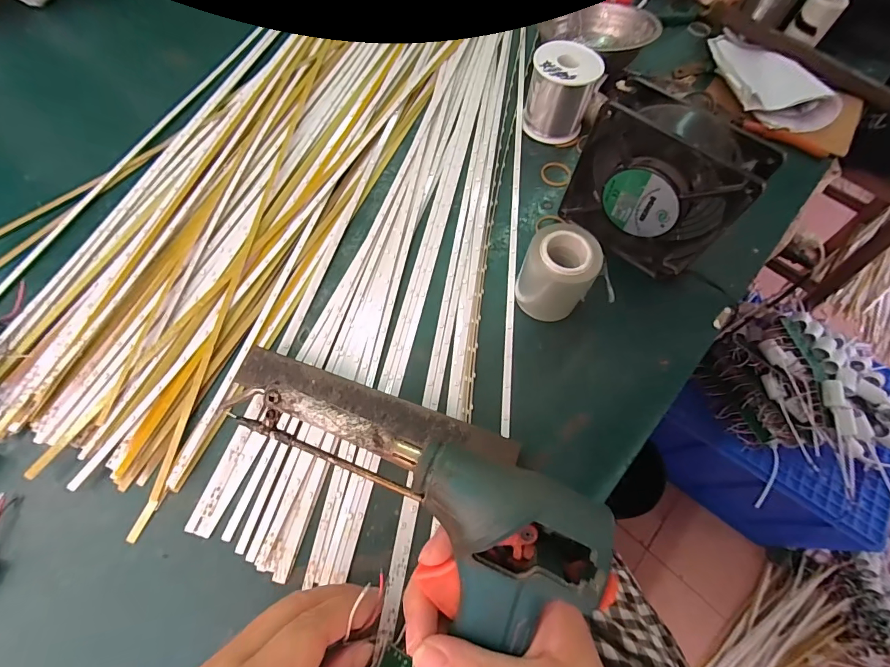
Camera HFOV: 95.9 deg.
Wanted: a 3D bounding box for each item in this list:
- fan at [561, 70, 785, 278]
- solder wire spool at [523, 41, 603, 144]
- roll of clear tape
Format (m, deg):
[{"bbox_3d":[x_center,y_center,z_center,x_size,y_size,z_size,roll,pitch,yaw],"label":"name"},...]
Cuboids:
[{"bbox_3d":[0.165,-0.119,0.324,0.124,0.122,0.046,40,71,13],"label":"fan"},{"bbox_3d":[0.116,-0.243,0.406,0.061,0.065,0.059,1,67,-2],"label":"solder wire spool"},{"bbox_3d":[0.087,-0.045,0.318,0.052,0.067,0.046,39,70,13],"label":"roll of clear tape"}]

